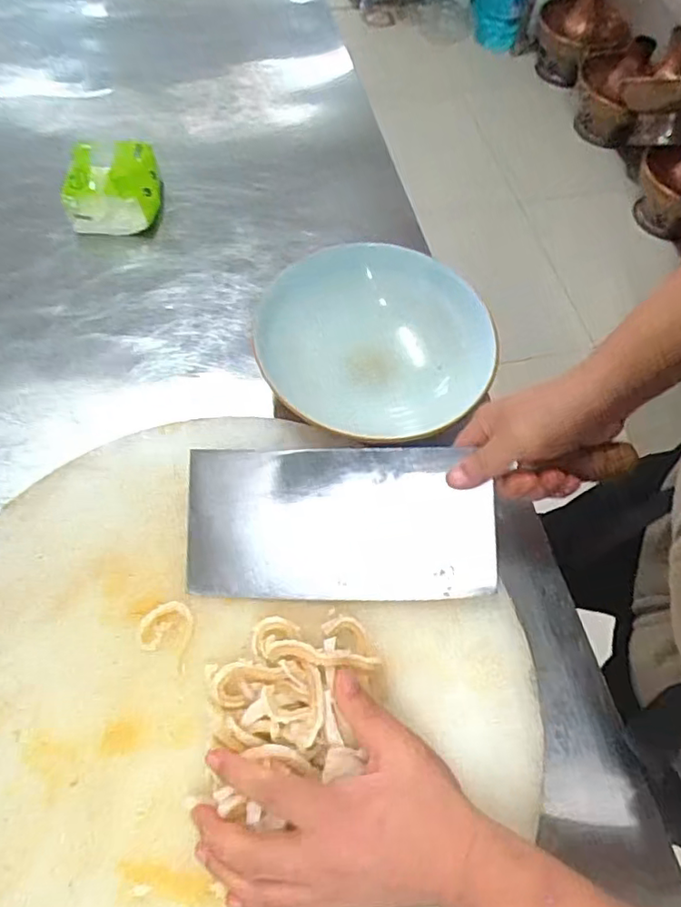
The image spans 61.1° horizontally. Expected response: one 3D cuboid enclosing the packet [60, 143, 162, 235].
[{"bbox_3d":[-0.270,-0.324,0.688,0.102,0.063,0.120,-6,60,-5],"label":"packet"}]

